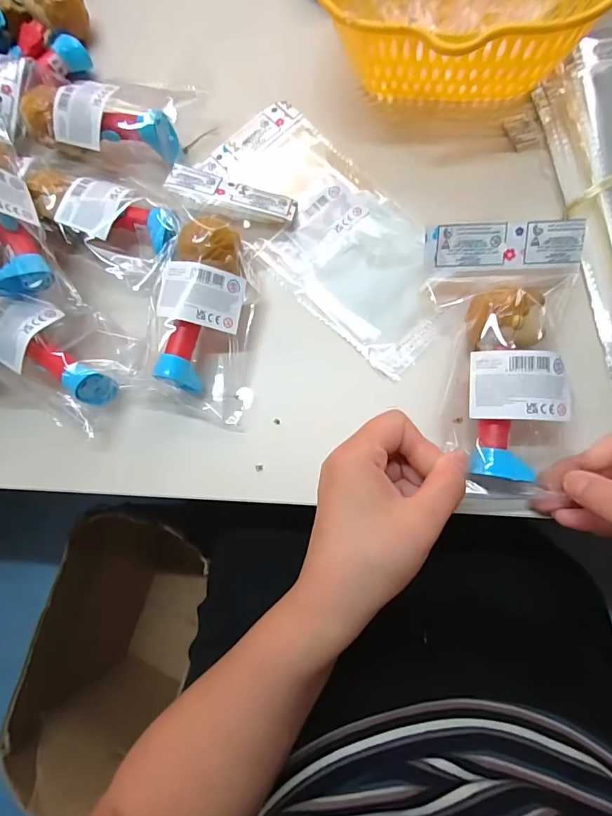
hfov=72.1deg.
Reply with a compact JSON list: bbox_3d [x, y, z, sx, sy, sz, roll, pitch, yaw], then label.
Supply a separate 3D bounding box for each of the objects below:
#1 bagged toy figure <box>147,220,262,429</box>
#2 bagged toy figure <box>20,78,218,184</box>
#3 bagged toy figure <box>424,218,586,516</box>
[{"bbox_3d":[-0.067,-0.064,0.295,0.074,0.038,0.136,14,82,12],"label":"bagged toy figure"},{"bbox_3d":[-0.157,-0.236,0.347,0.140,0.044,0.078,18,83,12],"label":"bagged toy figure"},{"bbox_3d":[0.125,-0.031,0.267,0.093,0.042,0.178,2,83,8],"label":"bagged toy figure"}]

